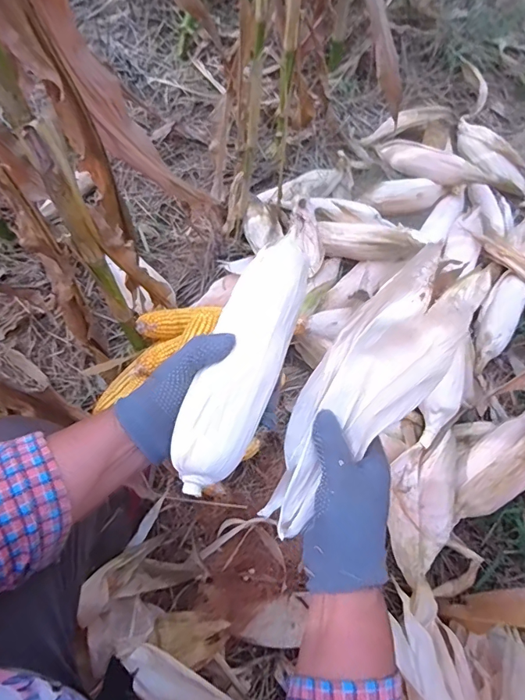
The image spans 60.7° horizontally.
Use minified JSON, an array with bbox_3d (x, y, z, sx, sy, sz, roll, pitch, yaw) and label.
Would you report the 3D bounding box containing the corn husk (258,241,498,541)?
[{"bbox_3d":[0.071,0.037,0.347,0.074,0.041,0.245,39,109,16],"label":"corn husk"}]

